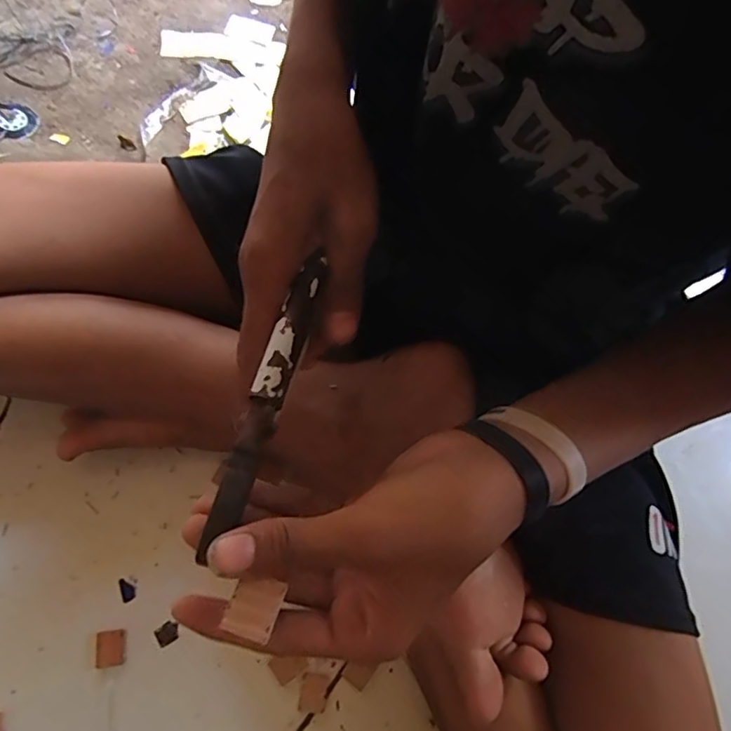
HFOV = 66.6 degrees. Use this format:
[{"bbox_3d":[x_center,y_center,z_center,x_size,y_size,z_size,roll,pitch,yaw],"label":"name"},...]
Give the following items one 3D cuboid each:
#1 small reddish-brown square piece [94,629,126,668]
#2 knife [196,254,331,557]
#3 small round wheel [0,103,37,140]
[{"bbox_3d":[-0.183,0.202,0.398,0.020,0.005,0.023,-2,70,-11],"label":"small reddish-brown square piece"},{"bbox_3d":[-0.044,0.013,0.254,0.014,0.008,0.145,17,70,4],"label":"knife"},{"bbox_3d":[-0.422,-0.292,0.663,0.050,0.019,0.053,1,67,-3],"label":"small round wheel"}]

